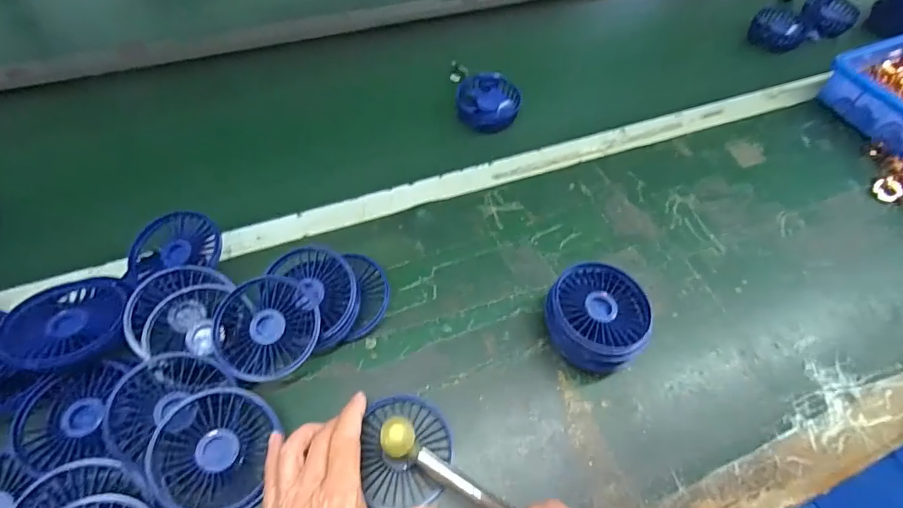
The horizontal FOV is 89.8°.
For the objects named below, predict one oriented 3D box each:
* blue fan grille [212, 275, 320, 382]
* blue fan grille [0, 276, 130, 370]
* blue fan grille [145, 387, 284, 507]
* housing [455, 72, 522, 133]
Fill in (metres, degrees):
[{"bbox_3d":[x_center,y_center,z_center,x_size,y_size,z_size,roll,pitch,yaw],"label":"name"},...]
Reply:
[{"bbox_3d":[-0.159,0.064,0.391,0.089,0.019,0.085,1,63,-2],"label":"blue fan grille"},{"bbox_3d":[-0.323,0.050,0.379,0.084,0.017,0.086,2,56,-3],"label":"blue fan grille"},{"bbox_3d":[-0.182,0.151,0.347,0.082,0.019,0.089,8,76,-34],"label":"blue fan grille"},{"bbox_3d":[0.050,-0.216,0.644,0.089,0.035,0.096,2,56,-3],"label":"housing"}]

